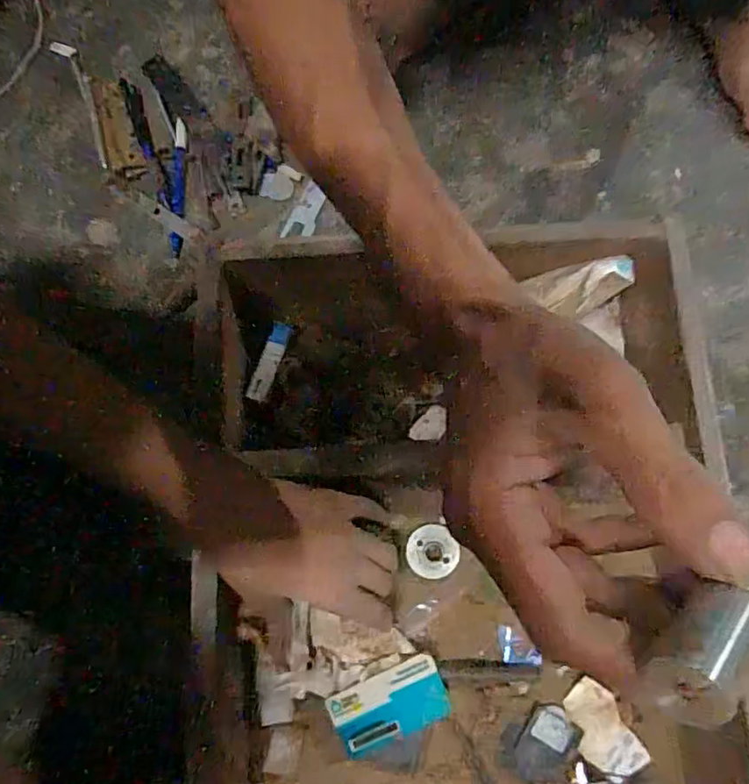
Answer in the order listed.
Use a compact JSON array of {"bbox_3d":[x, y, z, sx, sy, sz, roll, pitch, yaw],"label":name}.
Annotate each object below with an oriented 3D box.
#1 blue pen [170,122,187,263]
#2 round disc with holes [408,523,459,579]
[{"bbox_3d":[-0.190,-0.195,0.550,0.015,0.014,0.135,0,79,0],"label":"blue pen"},{"bbox_3d":[0.047,0.130,0.461,0.038,0.010,0.043,-33,81,-6],"label":"round disc with holes"}]

